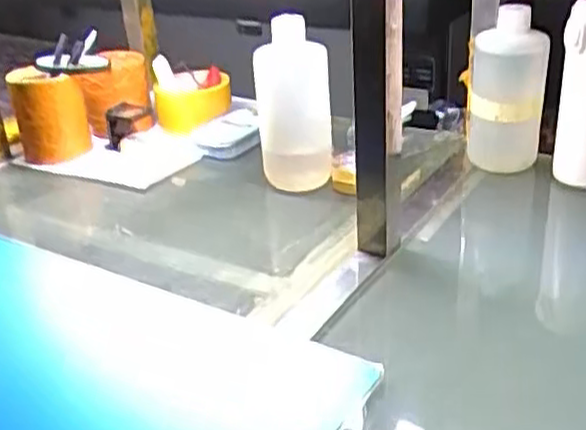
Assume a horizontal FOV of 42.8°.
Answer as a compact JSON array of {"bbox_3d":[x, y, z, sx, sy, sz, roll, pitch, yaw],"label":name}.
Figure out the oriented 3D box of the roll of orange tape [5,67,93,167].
[{"bbox_3d":[-0.292,-0.119,0.903,0.079,0.103,0.085,-4,29,2],"label":"roll of orange tape"}]

